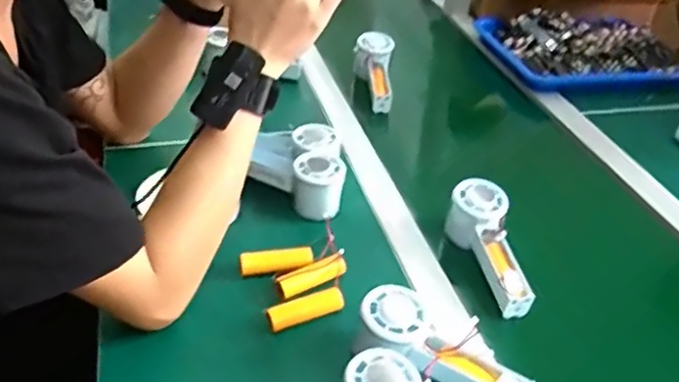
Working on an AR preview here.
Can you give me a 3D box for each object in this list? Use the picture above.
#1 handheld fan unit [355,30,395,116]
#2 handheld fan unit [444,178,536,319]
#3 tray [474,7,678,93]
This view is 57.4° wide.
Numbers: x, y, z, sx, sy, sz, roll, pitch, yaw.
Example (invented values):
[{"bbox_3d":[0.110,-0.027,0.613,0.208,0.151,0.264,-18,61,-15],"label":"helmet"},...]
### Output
[{"bbox_3d":[0.057,-0.177,0.958,0.056,0.057,0.148,-2,60,-8],"label":"handheld fan unit"},{"bbox_3d":[0.157,0.060,0.647,0.056,0.045,0.153,-6,53,-13],"label":"handheld fan unit"},{"bbox_3d":[0.430,-0.255,1.090,0.307,0.041,0.265,-6,39,-13],"label":"tray"}]

